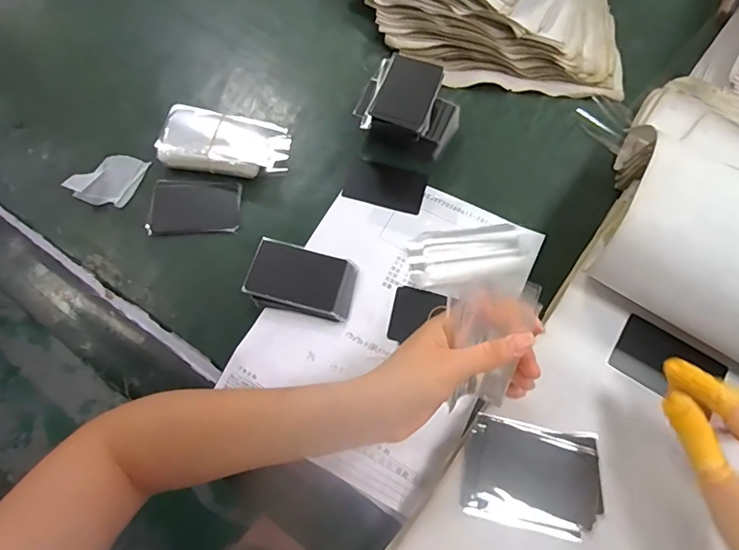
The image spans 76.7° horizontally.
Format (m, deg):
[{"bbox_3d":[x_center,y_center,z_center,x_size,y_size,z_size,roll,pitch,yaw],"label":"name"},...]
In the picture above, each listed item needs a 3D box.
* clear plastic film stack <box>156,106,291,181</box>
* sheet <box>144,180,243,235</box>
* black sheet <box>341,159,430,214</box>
[{"bbox_3d":[-0.153,-0.141,0.498,0.124,0.031,0.070,6,67,1],"label":"clear plastic film stack"},{"bbox_3d":[-0.181,-0.071,0.487,0.091,0.007,0.060,-1,67,-1],"label":"sheet"},{"bbox_3d":[0.019,-0.095,0.502,0.081,0.006,0.053,16,68,6],"label":"black sheet"}]

